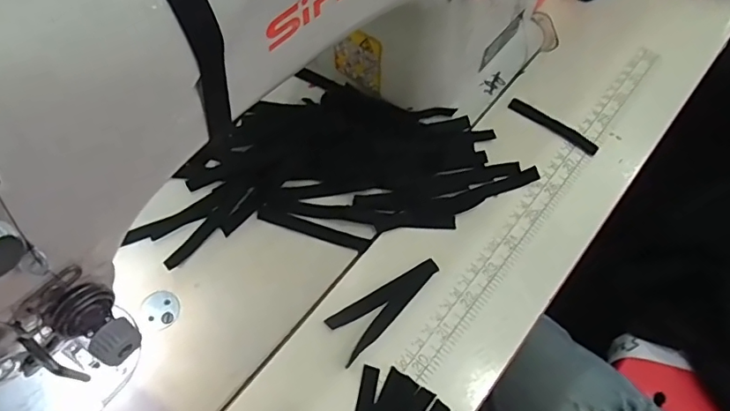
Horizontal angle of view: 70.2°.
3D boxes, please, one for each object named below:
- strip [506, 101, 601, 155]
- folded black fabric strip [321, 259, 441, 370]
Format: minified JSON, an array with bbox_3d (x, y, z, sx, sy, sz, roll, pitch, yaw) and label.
[{"bbox_3d":[0.143,-0.061,0.394,0.072,0.004,0.013,33,68,12],"label":"strip"},{"bbox_3d":[0.016,0.063,0.328,0.079,0.004,0.029,-30,70,-15],"label":"folded black fabric strip"}]

